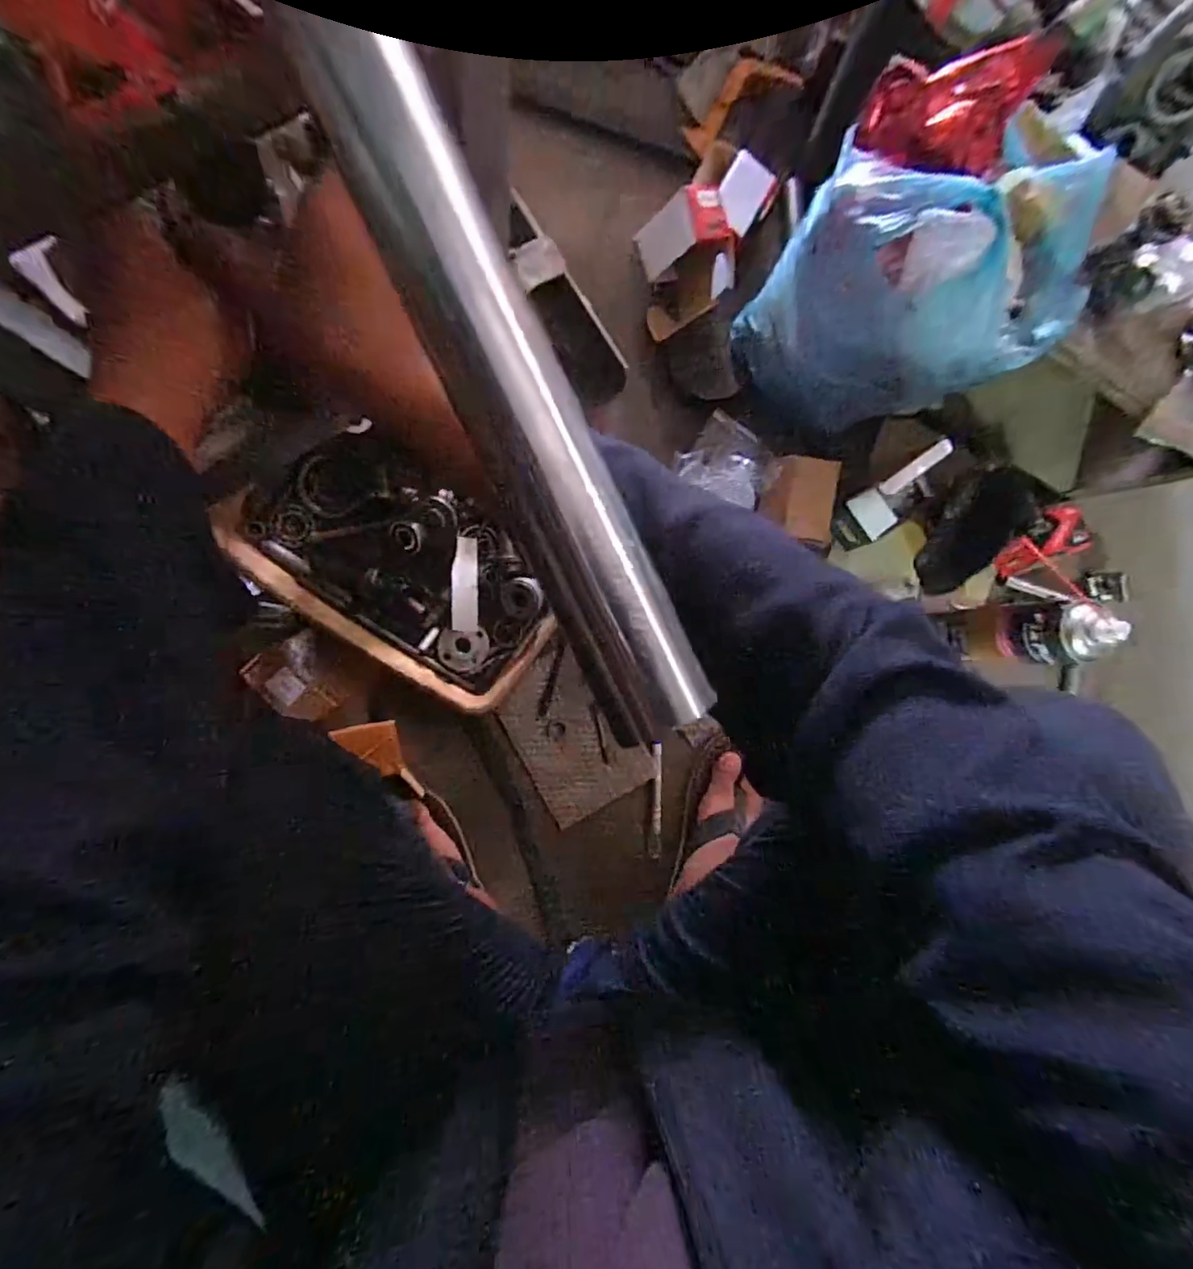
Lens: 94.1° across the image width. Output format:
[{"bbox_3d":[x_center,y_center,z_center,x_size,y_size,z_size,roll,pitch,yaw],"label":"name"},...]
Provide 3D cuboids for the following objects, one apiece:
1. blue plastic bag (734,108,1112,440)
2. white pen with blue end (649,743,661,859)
[{"bbox_3d":[0.290,-0.316,0.523,0.197,0.264,0.209,-27,92,-9],"label":"blue plastic bag"},{"bbox_3d":[0.071,0.193,0.653,0.013,0.007,0.134,3,87,-9],"label":"white pen with blue end"}]

